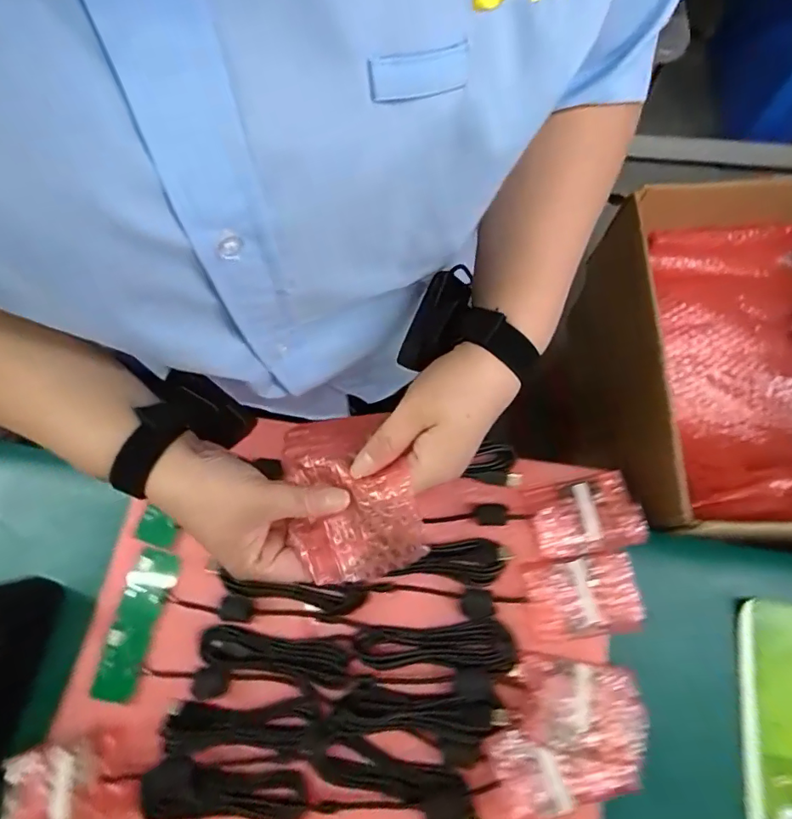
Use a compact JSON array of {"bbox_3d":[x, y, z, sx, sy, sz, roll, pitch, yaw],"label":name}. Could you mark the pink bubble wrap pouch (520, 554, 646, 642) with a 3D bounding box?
[{"bbox_3d":[0.175,0.177,0.466,0.099,0.023,0.069,-7,72,0],"label":"pink bubble wrap pouch"}]

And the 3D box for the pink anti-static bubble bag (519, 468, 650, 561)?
[{"bbox_3d":[0.185,0.104,0.487,0.098,0.027,0.073,-10,72,-1],"label":"pink anti-static bubble bag"}]

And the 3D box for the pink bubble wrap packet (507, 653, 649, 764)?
[{"bbox_3d":[0.158,0.260,0.430,0.112,0.019,0.070,6,72,4],"label":"pink bubble wrap packet"}]

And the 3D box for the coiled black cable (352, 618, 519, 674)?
[{"bbox_3d":[0.037,0.224,0.465,0.146,0.016,0.042,-3,72,1],"label":"coiled black cable"}]

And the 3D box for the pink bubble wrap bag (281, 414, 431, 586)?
[{"bbox_3d":[-0.032,0.052,0.324,0.085,0.033,0.112,-21,67,10],"label":"pink bubble wrap bag"}]

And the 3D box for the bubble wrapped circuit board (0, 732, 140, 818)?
[{"bbox_3d":[-0.288,0.328,0.427,0.106,0.023,0.065,-13,72,-2],"label":"bubble wrapped circuit board"}]

